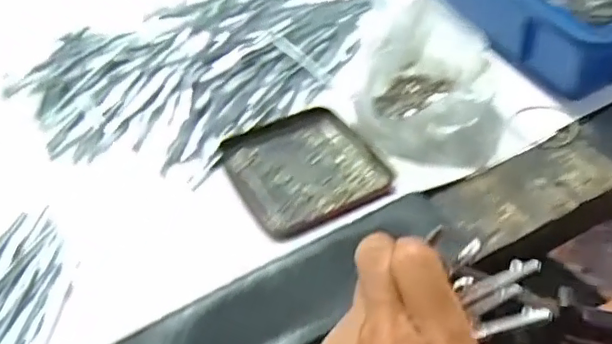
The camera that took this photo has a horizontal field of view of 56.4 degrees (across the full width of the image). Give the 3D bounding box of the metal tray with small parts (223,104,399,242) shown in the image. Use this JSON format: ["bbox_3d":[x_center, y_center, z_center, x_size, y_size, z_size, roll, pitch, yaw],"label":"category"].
[{"bbox_3d":[-0.001,-0.002,0.397,0.094,0.013,0.097,-23,50,-19],"label":"metal tray with small parts"}]

